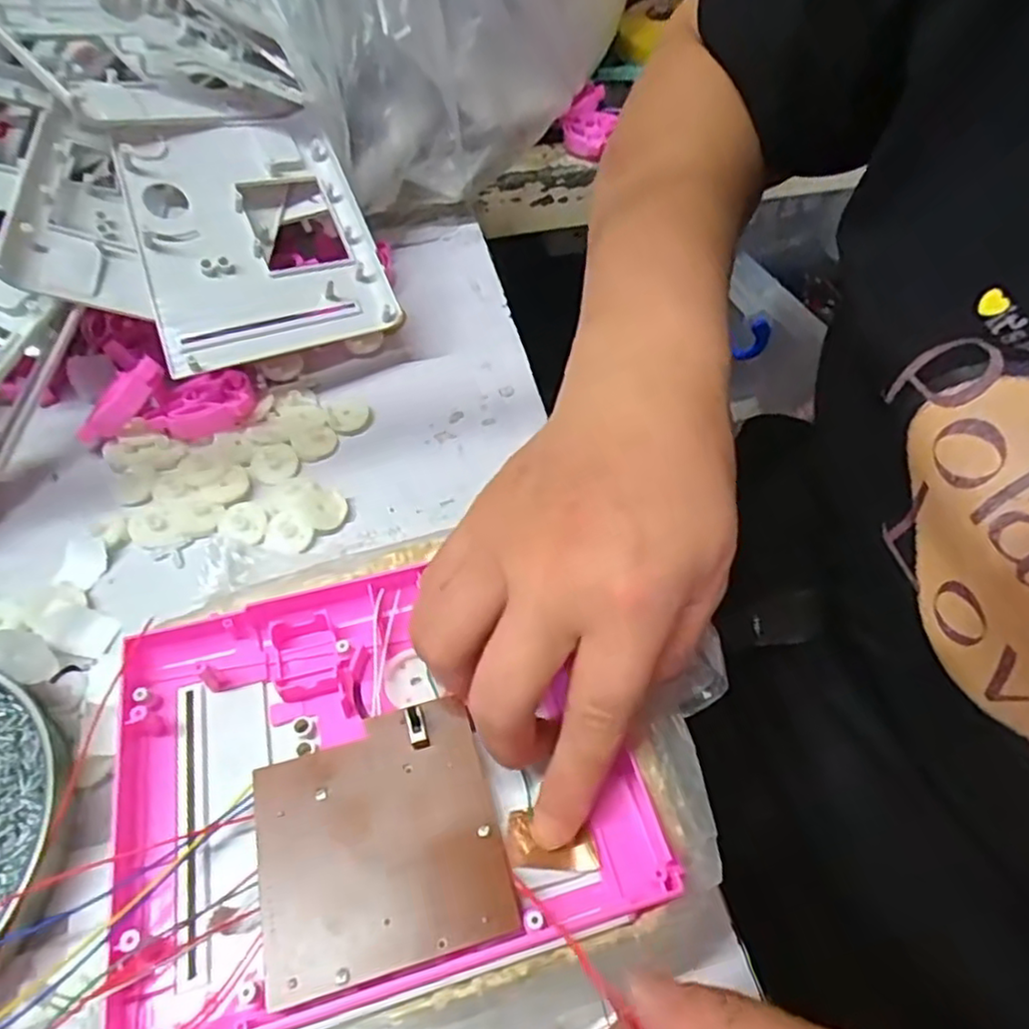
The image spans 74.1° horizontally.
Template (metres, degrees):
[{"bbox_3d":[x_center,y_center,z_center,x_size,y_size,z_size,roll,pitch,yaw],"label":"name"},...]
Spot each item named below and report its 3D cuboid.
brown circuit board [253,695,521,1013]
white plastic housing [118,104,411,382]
[{"bbox_3d":[-0.043,0.100,0.213,0.071,0.005,0.072,-13,56,-9],"label":"brown circuit board"},{"bbox_3d":[-0.141,-0.153,0.367,0.122,0.015,0.140,-21,80,-25],"label":"white plastic housing"}]

